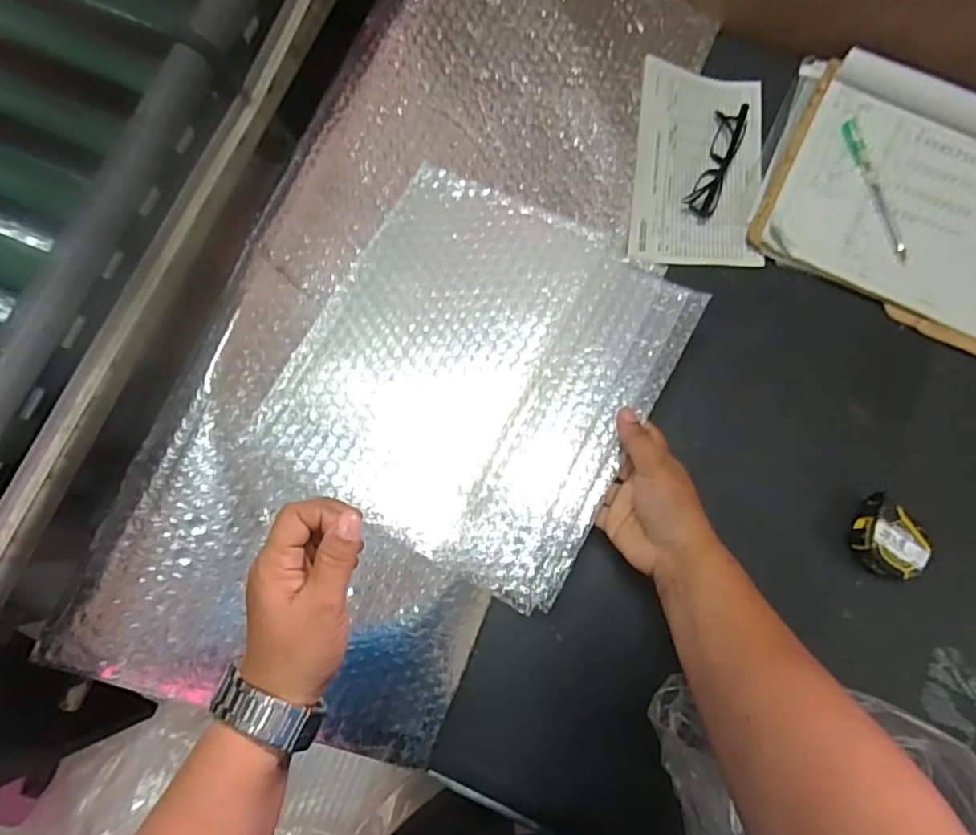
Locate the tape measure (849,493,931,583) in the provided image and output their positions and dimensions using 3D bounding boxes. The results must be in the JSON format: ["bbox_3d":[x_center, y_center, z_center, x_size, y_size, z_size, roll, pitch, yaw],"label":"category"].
[{"bbox_3d":[0.355,0.109,0.517,0.059,0.036,0.064,-1,78,2],"label":"tape measure"}]

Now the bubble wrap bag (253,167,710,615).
[{"bbox_3d":[-0.007,-0.038,0.483,0.272,0.032,0.295,28,84,8],"label":"bubble wrap bag"}]

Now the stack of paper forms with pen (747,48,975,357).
[{"bbox_3d":[0.436,-0.221,0.575,0.301,0.026,0.266,22,83,7],"label":"stack of paper forms with pen"}]

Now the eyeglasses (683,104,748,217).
[{"bbox_3d":[0.238,-0.269,0.601,0.033,0.019,0.128,21,80,7],"label":"eyeglasses"}]

